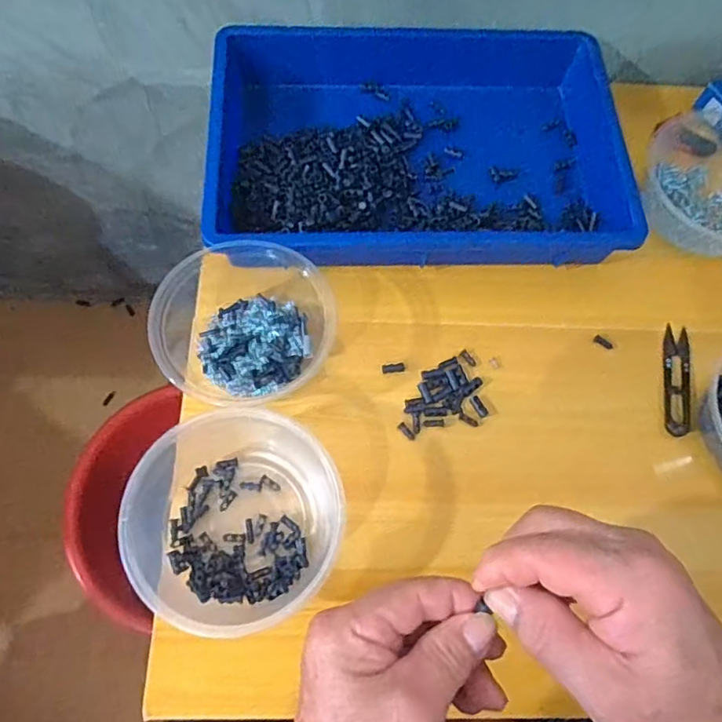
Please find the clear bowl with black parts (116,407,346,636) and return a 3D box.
[{"bbox_3d":[-0.088,0.106,0.411,0.147,0.059,0.148,2,67,-5],"label":"clear bowl with black parts"}]

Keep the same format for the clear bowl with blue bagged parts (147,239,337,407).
[{"bbox_3d":[-0.090,-0.031,0.463,0.134,0.053,0.128,8,68,0],"label":"clear bowl with blue bagged parts"}]

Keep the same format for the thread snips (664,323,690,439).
[{"bbox_3d":[0.268,0.015,0.488,0.021,0.008,0.099,14,67,0],"label":"thread snips"}]

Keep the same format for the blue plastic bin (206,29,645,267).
[{"bbox_3d":[0.047,-0.205,0.535,0.364,0.062,0.259,-3,68,-7],"label":"blue plastic bin"}]

